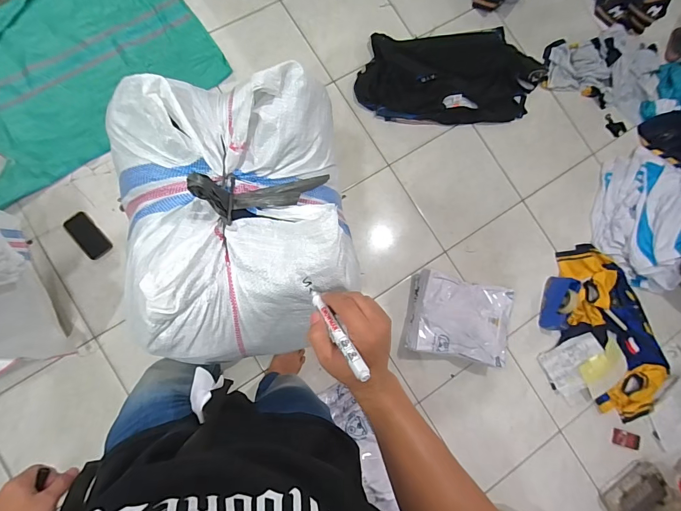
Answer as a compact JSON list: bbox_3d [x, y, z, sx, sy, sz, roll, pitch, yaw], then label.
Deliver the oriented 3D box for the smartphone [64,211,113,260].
[{"bbox_3d":[-0.874,-0.069,1.259,0.084,0.014,0.163,-40,95,-9],"label":"smartphone"}]

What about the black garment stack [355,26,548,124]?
[{"bbox_3d":[0.462,-0.738,1.508,0.785,0.048,0.389,-7,84,-8],"label":"black garment stack"}]

